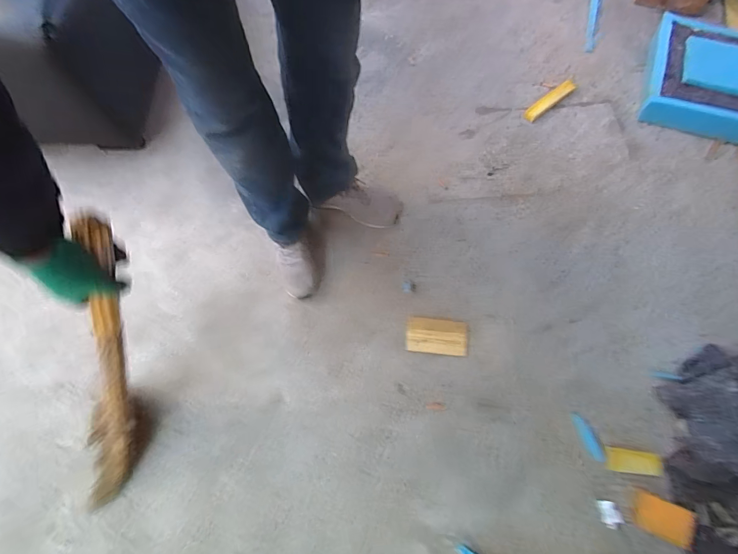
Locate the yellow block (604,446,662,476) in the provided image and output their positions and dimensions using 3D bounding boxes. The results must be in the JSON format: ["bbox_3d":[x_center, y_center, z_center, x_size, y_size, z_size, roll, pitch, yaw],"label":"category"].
[{"bbox_3d":[0.521,0.363,0.719,0.094,0.014,0.042,0,69,16],"label":"yellow block"}]

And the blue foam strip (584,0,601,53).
[{"bbox_3d":[0.784,-0.912,1.270,0.034,0.014,0.356,16,70,6],"label":"blue foam strip"}]

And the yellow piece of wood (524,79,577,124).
[{"bbox_3d":[0.559,-0.549,1.135,0.203,0.017,0.045,-38,74,-13],"label":"yellow piece of wood"}]

